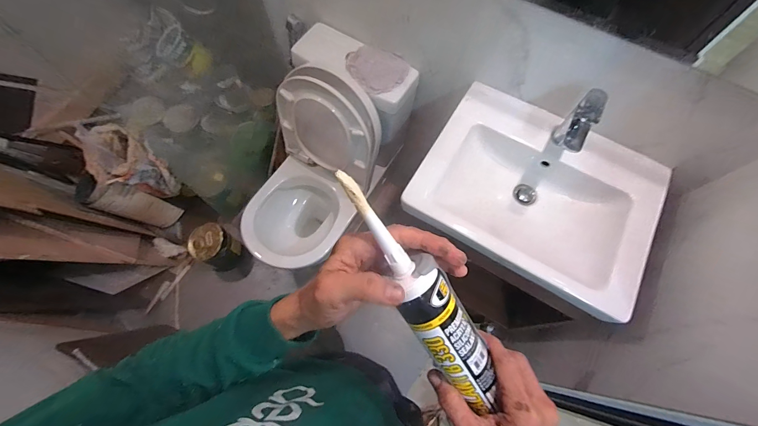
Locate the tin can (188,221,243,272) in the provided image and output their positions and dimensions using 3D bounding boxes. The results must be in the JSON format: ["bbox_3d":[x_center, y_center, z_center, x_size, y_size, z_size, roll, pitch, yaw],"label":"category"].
[{"bbox_3d":[-0.741,0.160,1.481,0.161,0.254,0.164,1,67,-2],"label":"tin can"}]

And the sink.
[{"bbox_3d":[0.391,-0.052,0.837,0.543,0.135,0.431,32,70,11],"label":"sink"}]

